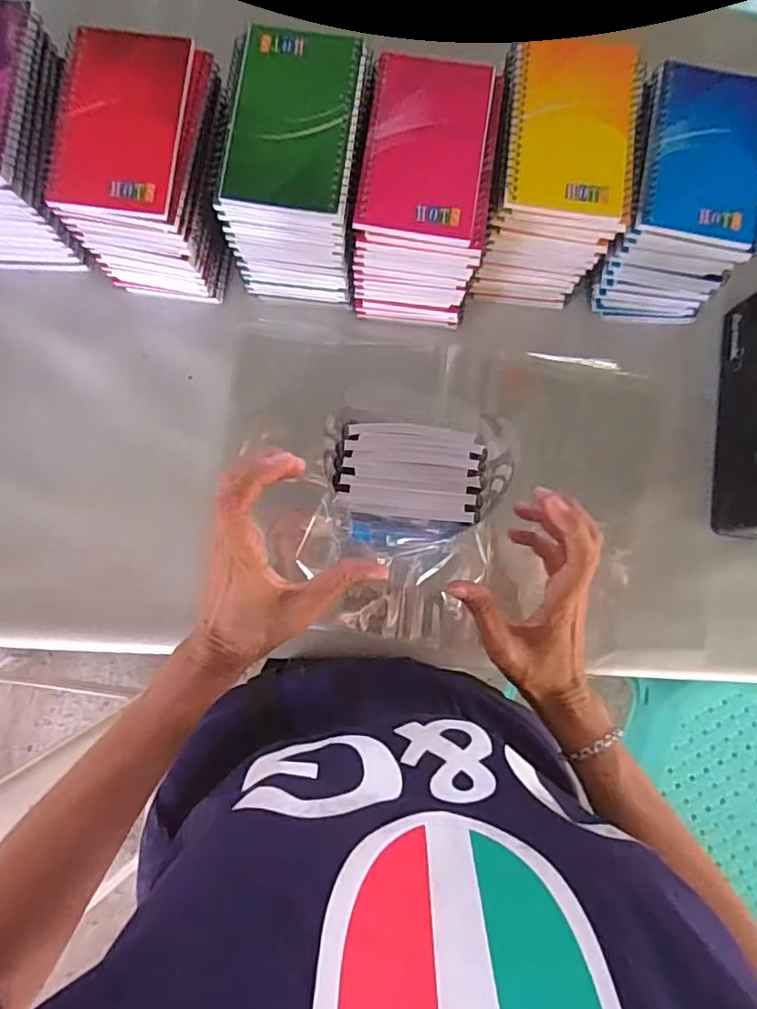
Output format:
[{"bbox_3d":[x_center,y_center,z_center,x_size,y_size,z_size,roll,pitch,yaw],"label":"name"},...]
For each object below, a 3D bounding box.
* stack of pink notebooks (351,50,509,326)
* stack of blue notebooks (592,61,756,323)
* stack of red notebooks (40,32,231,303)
[{"bbox_3d":[0.033,-0.236,0.456,0.091,0.115,0.143,5,84,-1],"label":"stack of pink notebooks"},{"bbox_3d":[0.237,-0.241,0.468,0.102,0.112,0.143,6,84,-1],"label":"stack of blue notebooks"},{"bbox_3d":[-0.171,-0.252,0.449,0.093,0.122,0.132,7,84,-1],"label":"stack of red notebooks"}]

